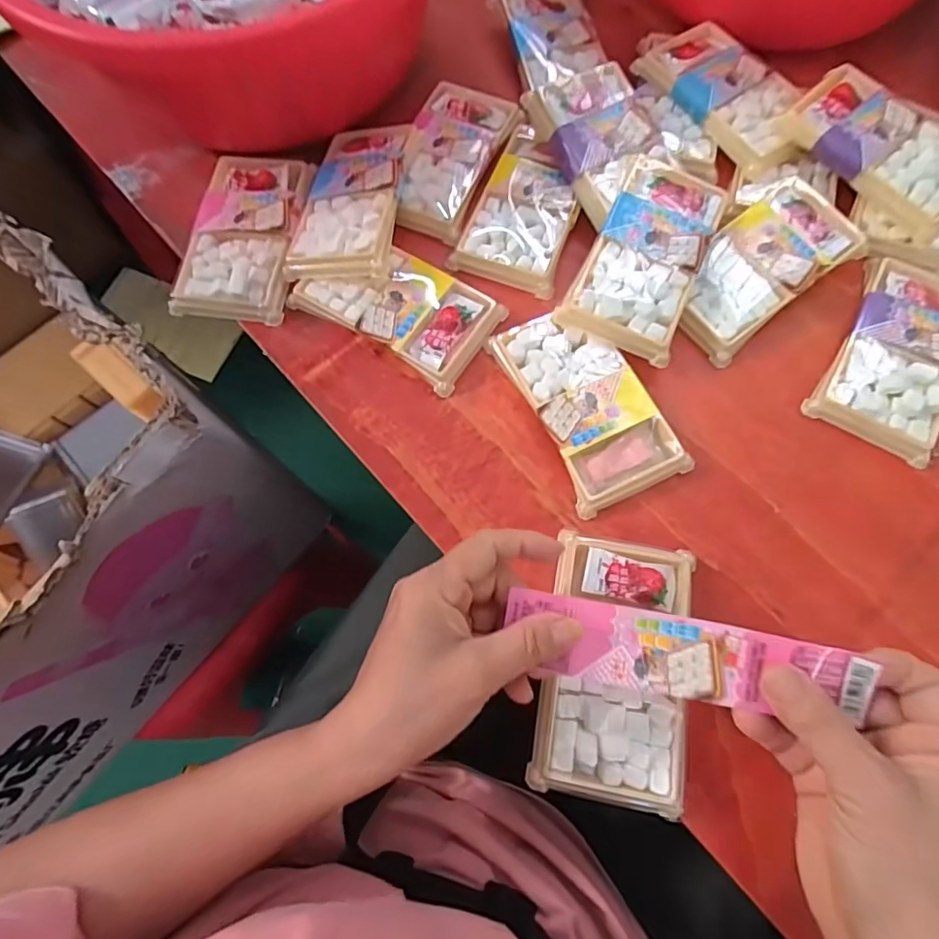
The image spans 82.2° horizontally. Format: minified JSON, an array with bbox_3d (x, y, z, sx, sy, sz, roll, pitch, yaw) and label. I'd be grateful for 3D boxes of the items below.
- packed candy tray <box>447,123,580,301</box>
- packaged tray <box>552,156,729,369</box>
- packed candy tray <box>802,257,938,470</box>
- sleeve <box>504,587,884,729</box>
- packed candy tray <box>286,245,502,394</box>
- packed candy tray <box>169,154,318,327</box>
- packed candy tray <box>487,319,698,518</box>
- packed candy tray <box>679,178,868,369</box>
[{"bbox_3d":[0.044,-0.196,0.401,0.073,0.015,0.129,20,75,7],"label":"packed candy tray"},{"bbox_3d":[0.122,-0.144,0.367,0.074,0.029,0.135,26,76,9],"label":"packaged tray"},{"bbox_3d":[0.287,-0.080,0.354,0.076,0.021,0.137,28,76,9],"label":"packed candy tray"},{"bbox_3d":[0.101,0.090,0.257,0.162,0.012,0.037,9,83,7],"label":"sleeve"},{"bbox_3d":[-0.050,-0.114,0.373,0.129,0.014,0.073,32,77,10],"label":"packed candy tray"},{"bbox_3d":[-0.164,-0.171,0.392,0.078,0.018,0.132,7,74,4],"label":"packed candy tray"},{"bbox_3d":[0.075,-0.044,0.349,0.071,0.016,0.132,-25,74,-6],"label":"packed candy tray"},{"bbox_3d":[0.199,-0.139,0.372,0.136,0.022,0.069,-38,76,-9],"label":"packed candy tray"}]

